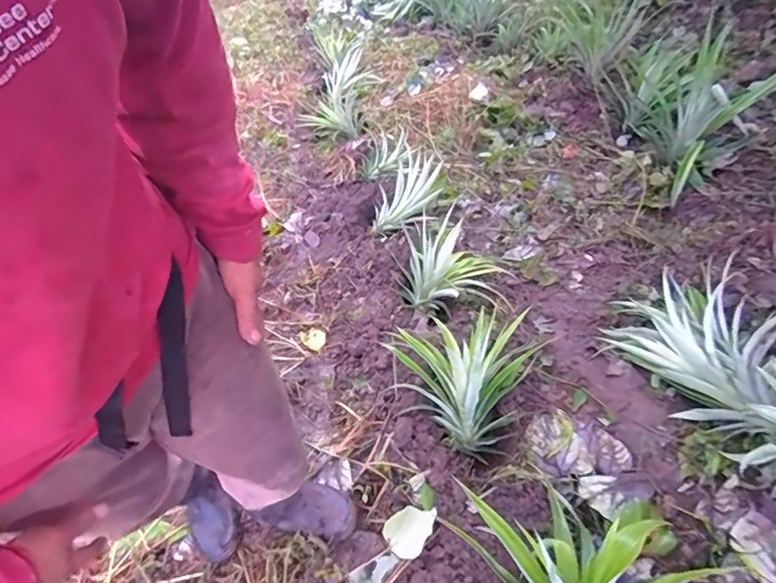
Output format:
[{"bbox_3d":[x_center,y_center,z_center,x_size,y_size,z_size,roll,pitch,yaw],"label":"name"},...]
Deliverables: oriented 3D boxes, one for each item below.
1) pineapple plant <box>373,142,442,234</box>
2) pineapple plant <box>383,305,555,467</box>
[{"bbox_3d":[0.074,-0.357,1.870,0.236,0.188,0.379,17,59,8],"label":"pineapple plant"},{"bbox_3d":[0.183,0.157,1.197,0.314,0.164,0.363,24,60,12],"label":"pineapple plant"}]

